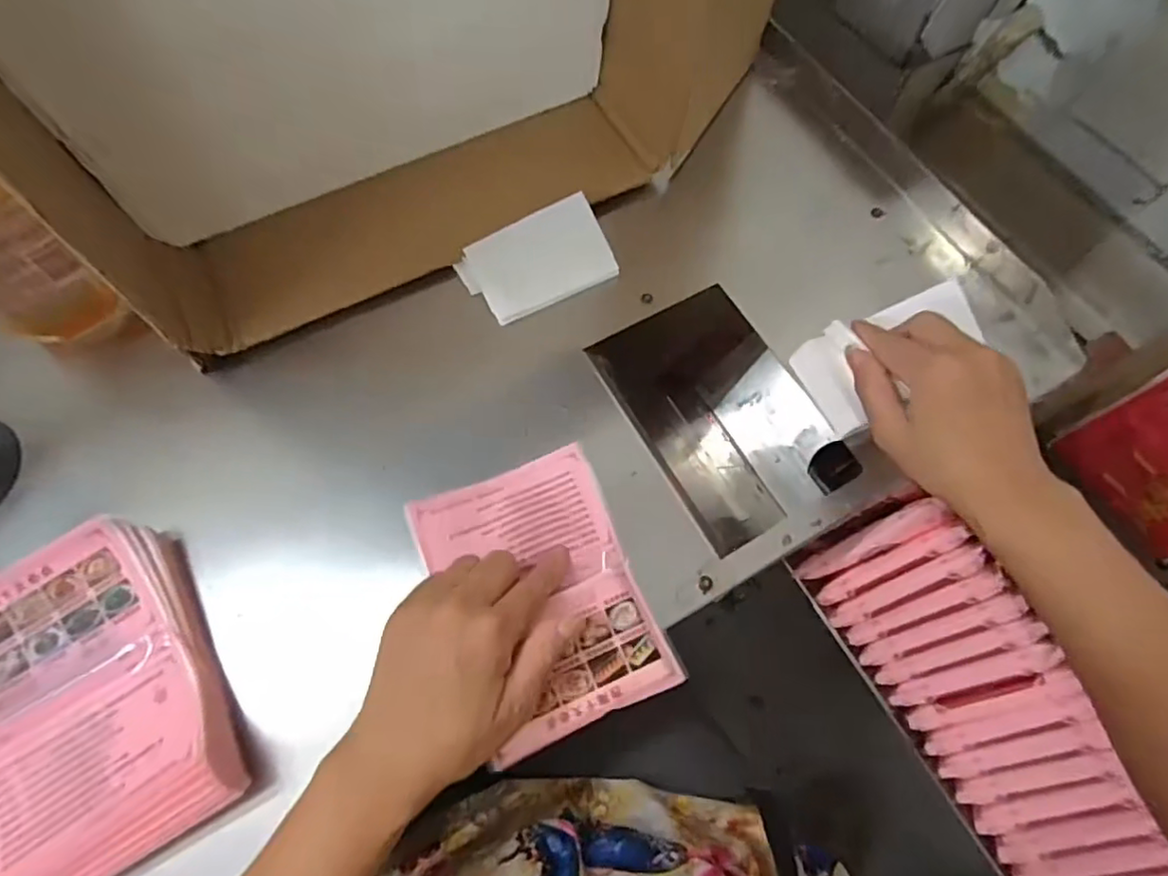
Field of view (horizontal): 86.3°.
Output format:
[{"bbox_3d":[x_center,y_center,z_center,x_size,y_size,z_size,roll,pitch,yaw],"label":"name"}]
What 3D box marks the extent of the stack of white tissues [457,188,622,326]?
[{"bbox_3d":[-0.036,-0.133,0.471,0.108,0.008,0.071,-26,80,-6],"label":"stack of white tissues"}]

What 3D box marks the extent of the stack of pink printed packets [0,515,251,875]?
[{"bbox_3d":[-0.281,0.149,0.346,0.137,0.038,0.181,-28,71,-12],"label":"stack of pink printed packets"}]

